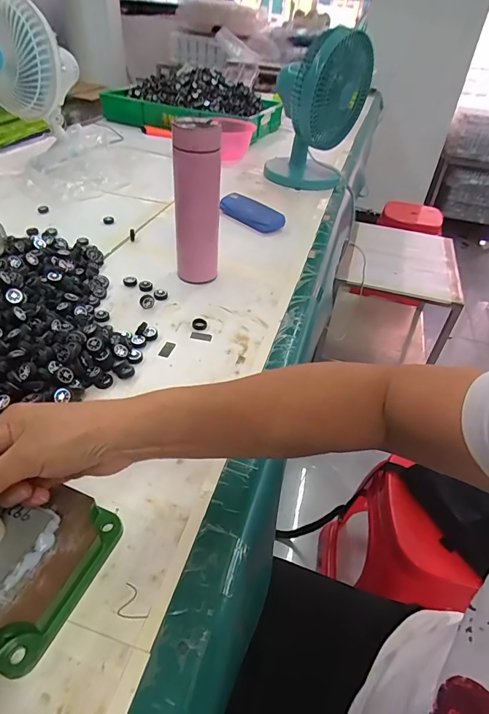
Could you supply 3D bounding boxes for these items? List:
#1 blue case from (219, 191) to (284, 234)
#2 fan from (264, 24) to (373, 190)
[{"bbox_3d":[0.008,-0.289,0.823,0.148,0.039,0.048,33,48,27],"label":"blue case"},{"bbox_3d":[0.171,-0.576,0.979,0.191,0.305,0.253,15,42,9],"label":"fan"}]

